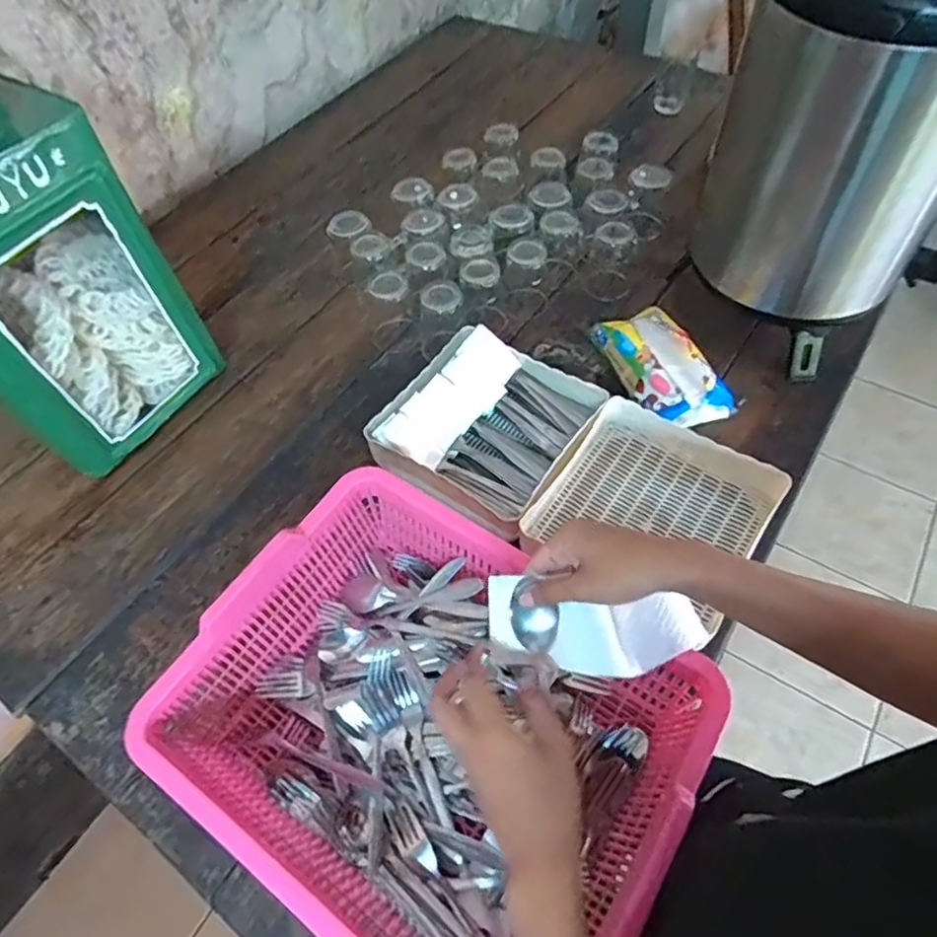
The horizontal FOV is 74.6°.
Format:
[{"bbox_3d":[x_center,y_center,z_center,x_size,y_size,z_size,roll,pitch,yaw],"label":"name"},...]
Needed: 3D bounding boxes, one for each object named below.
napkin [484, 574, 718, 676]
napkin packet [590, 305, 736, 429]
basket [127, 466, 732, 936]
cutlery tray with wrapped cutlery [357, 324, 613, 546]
[{"bbox_3d":[0.104,0.128,0.482,0.179,0.035,0.066,7,56,-12],"label":"napkin"},{"bbox_3d":[0.247,-0.133,0.780,0.114,0.052,0.184,-16,58,-7],"label":"napkin packet"},{"bbox_3d":[-0.034,0.217,0.528,0.389,0.126,0.306,30,64,21],"label":"basket"},{"bbox_3d":[0.022,-0.051,0.737,0.210,0.063,0.212,29,63,20],"label":"cutlery tray with wrapped cutlery"}]

